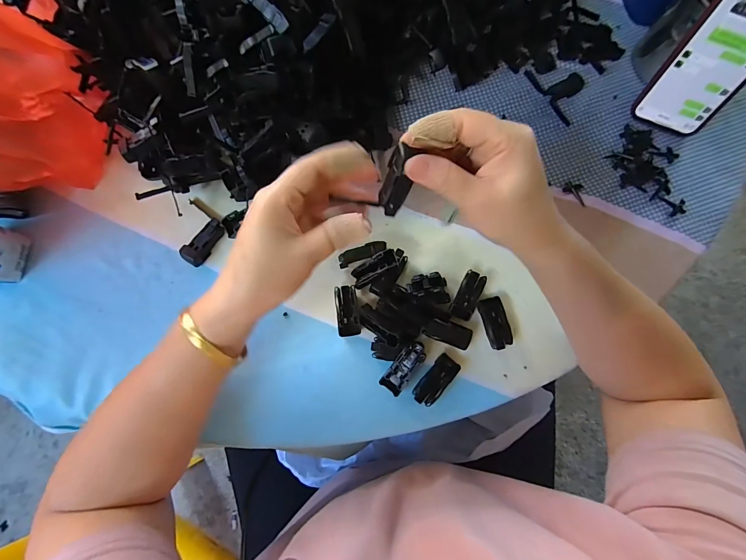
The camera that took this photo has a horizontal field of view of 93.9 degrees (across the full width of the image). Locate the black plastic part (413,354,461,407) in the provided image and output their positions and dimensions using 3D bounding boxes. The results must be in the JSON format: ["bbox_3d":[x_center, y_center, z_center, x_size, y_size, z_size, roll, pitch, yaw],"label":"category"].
[{"bbox_3d":[0.057,0.089,0.311,0.021,0.009,0.048,40,77,9],"label":"black plastic part"}]

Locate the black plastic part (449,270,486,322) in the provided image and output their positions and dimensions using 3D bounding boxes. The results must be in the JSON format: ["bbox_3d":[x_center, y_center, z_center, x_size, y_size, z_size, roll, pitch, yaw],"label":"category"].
[{"bbox_3d":[0.090,0.014,0.329,0.020,0.009,0.050,27,75,6],"label":"black plastic part"}]

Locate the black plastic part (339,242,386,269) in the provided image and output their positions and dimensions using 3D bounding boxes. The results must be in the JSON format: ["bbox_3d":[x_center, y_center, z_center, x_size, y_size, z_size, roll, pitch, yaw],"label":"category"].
[{"bbox_3d":[-0.010,-0.025,0.326,0.047,0.009,0.012,-21,75,8],"label":"black plastic part"}]

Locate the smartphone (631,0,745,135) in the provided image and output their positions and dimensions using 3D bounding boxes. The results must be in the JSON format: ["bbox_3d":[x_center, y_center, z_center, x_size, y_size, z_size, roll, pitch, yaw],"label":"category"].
[{"bbox_3d":[0.340,-0.223,0.334,0.073,0.155,0.012,27,50,6],"label":"smartphone"}]

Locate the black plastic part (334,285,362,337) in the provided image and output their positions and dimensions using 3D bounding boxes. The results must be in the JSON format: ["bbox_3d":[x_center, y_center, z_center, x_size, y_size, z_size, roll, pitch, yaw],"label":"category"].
[{"bbox_3d":[-0.024,0.028,0.324,0.020,0.014,0.047,-7,74,-4],"label":"black plastic part"}]

